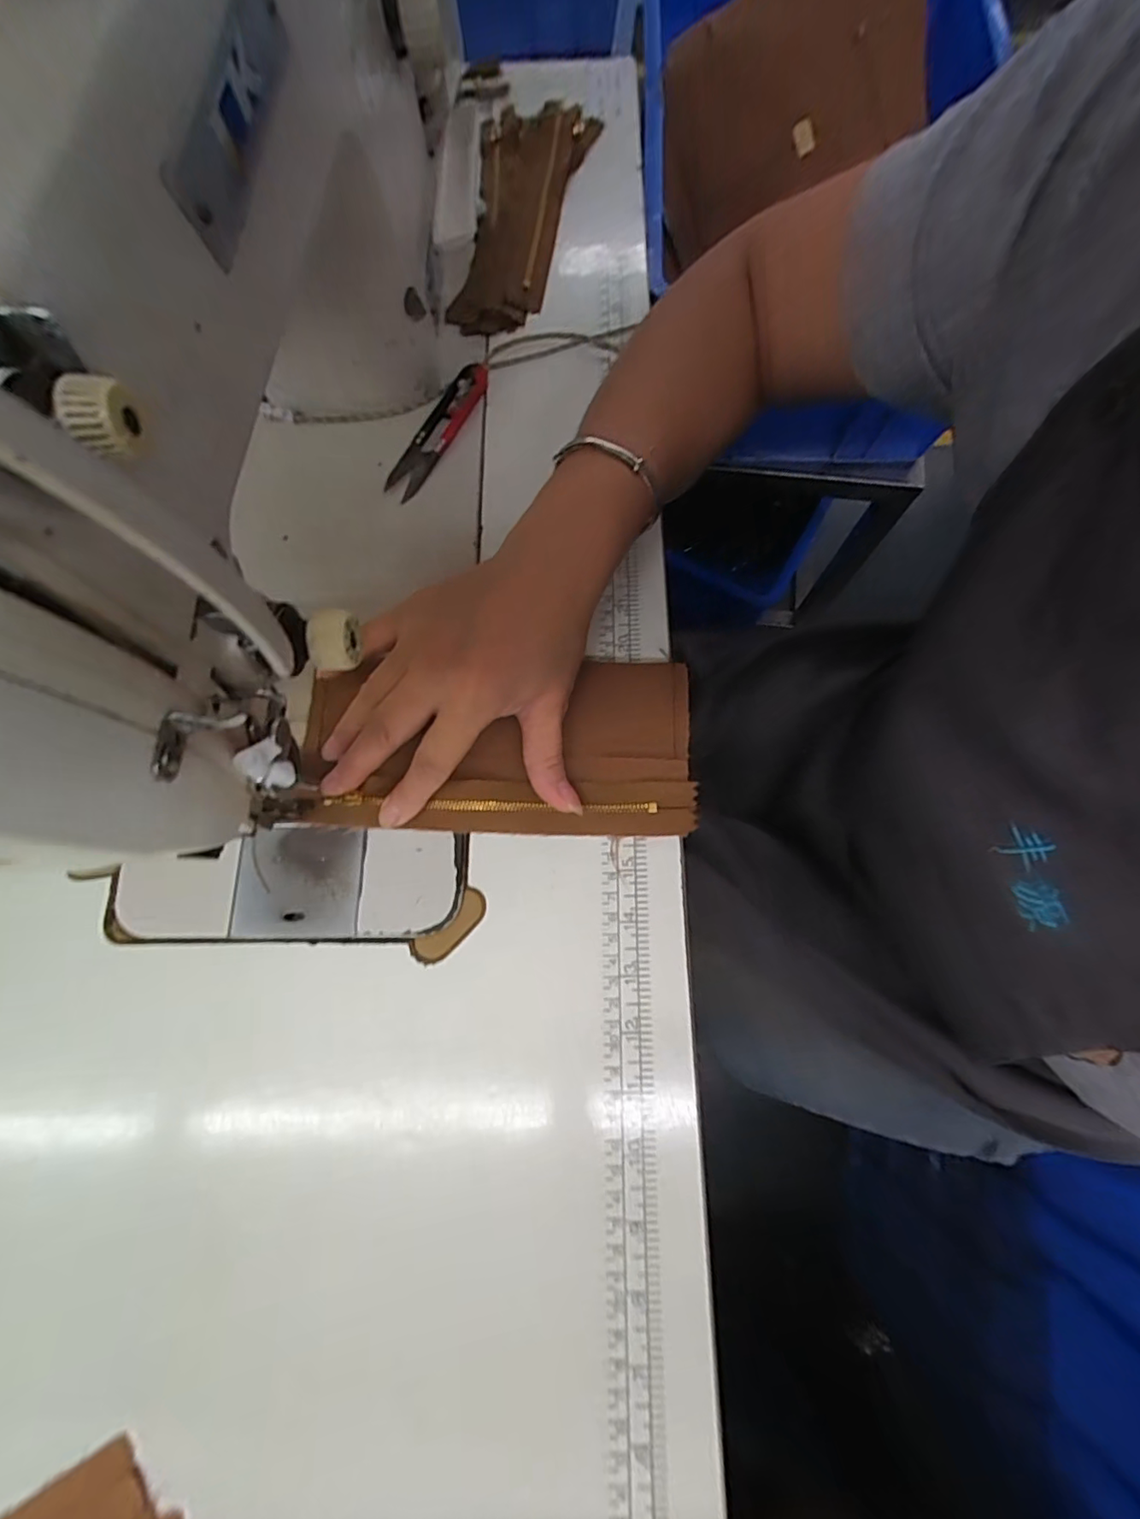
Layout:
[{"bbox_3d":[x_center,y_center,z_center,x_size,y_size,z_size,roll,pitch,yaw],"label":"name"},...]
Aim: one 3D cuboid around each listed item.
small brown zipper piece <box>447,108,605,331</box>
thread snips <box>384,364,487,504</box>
[{"bbox_3d":[-0.039,-0.406,0.414,0.074,0.012,0.233,13,76,4],"label":"small brown zipper piece"},{"bbox_3d":[-0.084,-0.216,0.367,0.022,0.008,0.109,27,77,8],"label":"thread snips"}]

